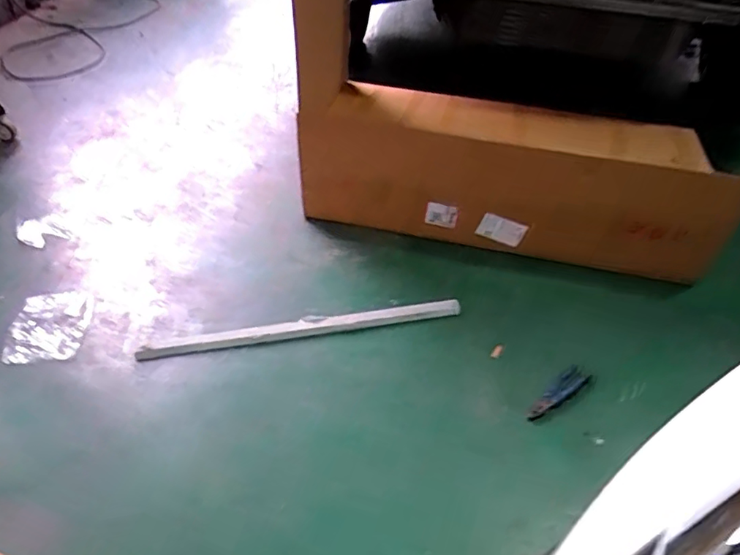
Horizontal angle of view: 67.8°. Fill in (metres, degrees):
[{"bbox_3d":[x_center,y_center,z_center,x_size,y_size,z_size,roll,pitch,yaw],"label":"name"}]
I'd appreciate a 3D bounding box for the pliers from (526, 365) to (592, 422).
[{"bbox_3d":[0.415,0.259,1.219,0.179,0.019,0.049,-28,53,-29],"label":"pliers"}]

